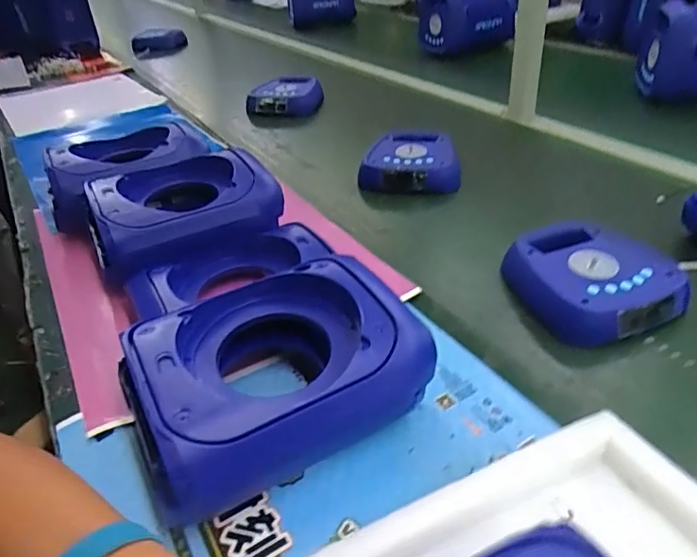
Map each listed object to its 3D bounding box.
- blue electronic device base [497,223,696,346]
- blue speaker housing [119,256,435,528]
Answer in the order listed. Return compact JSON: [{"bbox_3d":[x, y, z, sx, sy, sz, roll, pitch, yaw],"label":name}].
[{"bbox_3d":[0.271,0.001,0.601,0.156,0.056,0.172,-11,37,-12],"label":"blue electronic device base"},{"bbox_3d":[-0.059,0.073,0.444,0.234,0.103,0.164,-20,40,-23],"label":"blue speaker housing"}]

